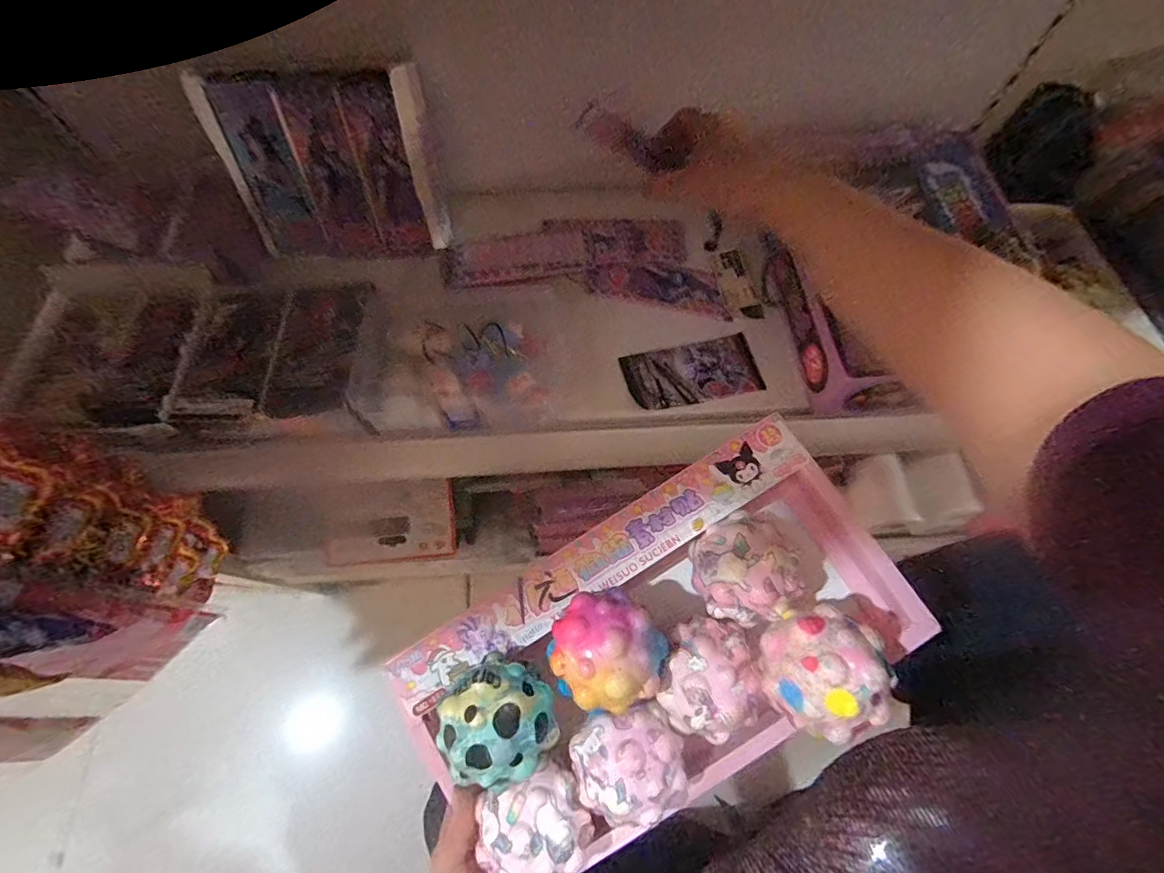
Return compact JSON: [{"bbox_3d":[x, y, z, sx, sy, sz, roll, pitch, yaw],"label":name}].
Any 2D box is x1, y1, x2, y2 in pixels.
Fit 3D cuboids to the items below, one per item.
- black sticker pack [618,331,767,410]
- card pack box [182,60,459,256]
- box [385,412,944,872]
[{"bbox_3d":[0.102,-0.059,0.459,0.124,0.004,0.060,-12,67,-6],"label":"black sticker pack"},{"bbox_3d":[-0.229,-0.241,0.458,0.189,0.149,0.031,-4,36,-2],"label":"card pack box"},{"bbox_3d":[0.050,0.120,0.295,0.289,0.081,0.158,-29,70,-13],"label":"box"}]

